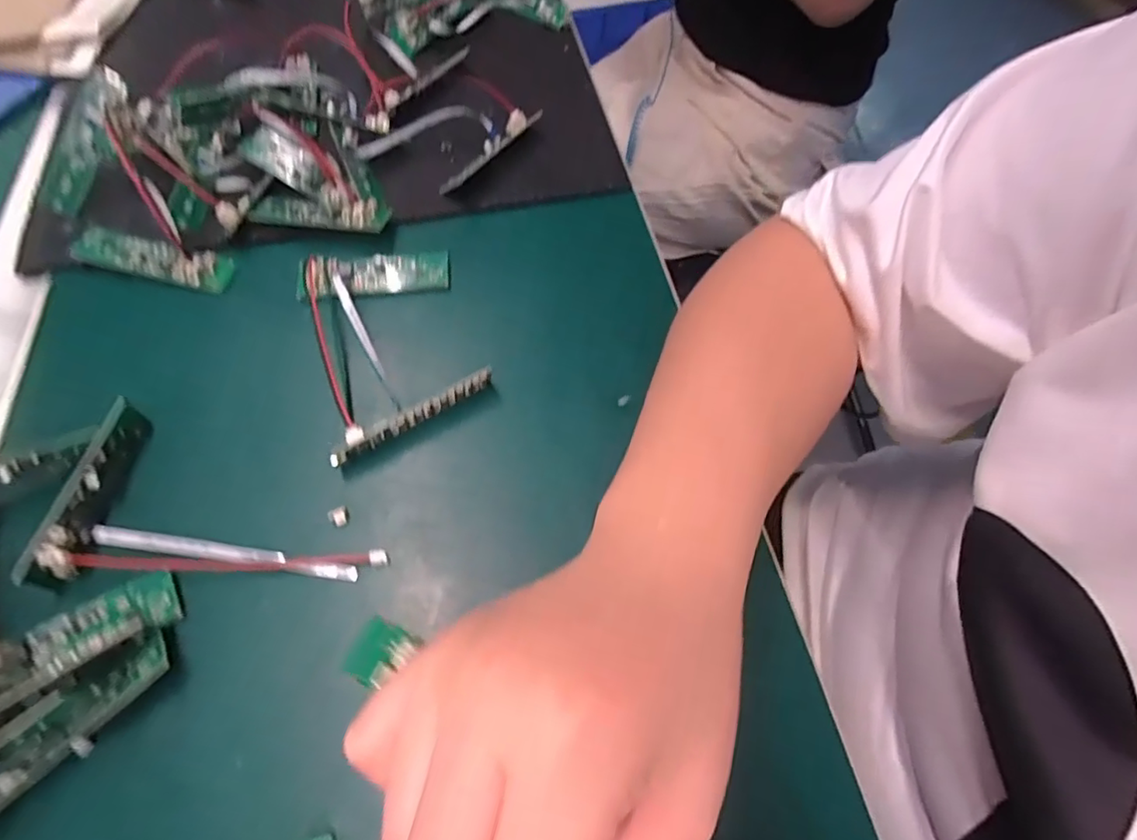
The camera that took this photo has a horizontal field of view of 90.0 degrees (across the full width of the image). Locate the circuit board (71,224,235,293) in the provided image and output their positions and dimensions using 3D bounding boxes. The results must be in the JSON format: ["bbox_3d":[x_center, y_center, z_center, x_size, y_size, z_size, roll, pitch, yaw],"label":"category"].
[{"bbox_3d":[-0.236,-0.092,0.324,0.086,0.010,0.025,8,61,5],"label":"circuit board"}]

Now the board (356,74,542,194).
[{"bbox_3d":[-0.075,-0.186,0.360,0.080,0.032,0.085,26,64,14],"label":"board"}]

